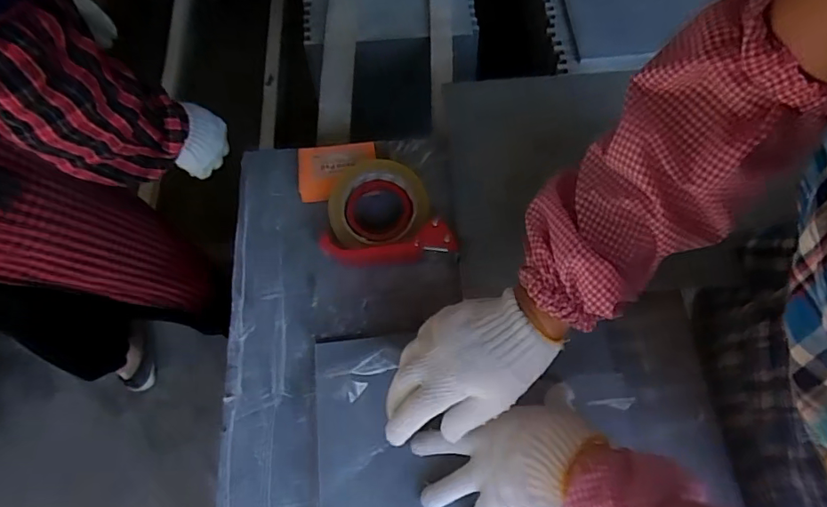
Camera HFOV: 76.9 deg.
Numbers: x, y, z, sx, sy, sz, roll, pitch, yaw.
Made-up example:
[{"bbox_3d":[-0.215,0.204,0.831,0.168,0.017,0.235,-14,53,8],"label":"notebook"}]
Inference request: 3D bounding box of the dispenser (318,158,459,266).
[{"bbox_3d":[-0.031,-0.049,0.573,0.138,0.053,0.125,-6,66,-1],"label":"dispenser"}]

